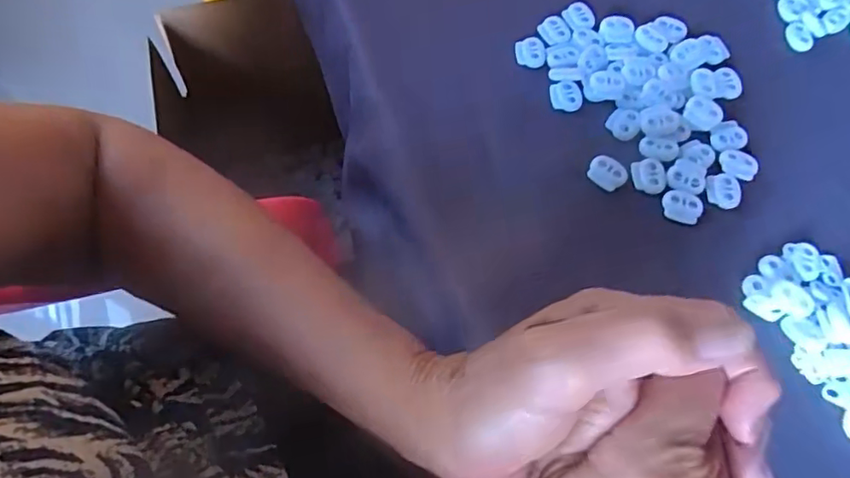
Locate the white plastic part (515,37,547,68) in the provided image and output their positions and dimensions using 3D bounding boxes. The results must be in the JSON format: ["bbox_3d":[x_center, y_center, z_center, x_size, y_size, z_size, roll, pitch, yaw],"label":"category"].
[{"bbox_3d":[0.069,-0.122,0.374,0.019,0.007,0.020,0,66,-2],"label":"white plastic part"}]

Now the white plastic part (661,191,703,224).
[{"bbox_3d":[0.149,-0.019,0.329,0.022,0.004,0.017,18,67,7],"label":"white plastic part"}]

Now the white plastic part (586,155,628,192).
[{"bbox_3d":[0.108,-0.040,0.337,0.020,0.005,0.022,-42,73,-18],"label":"white plastic part"}]

